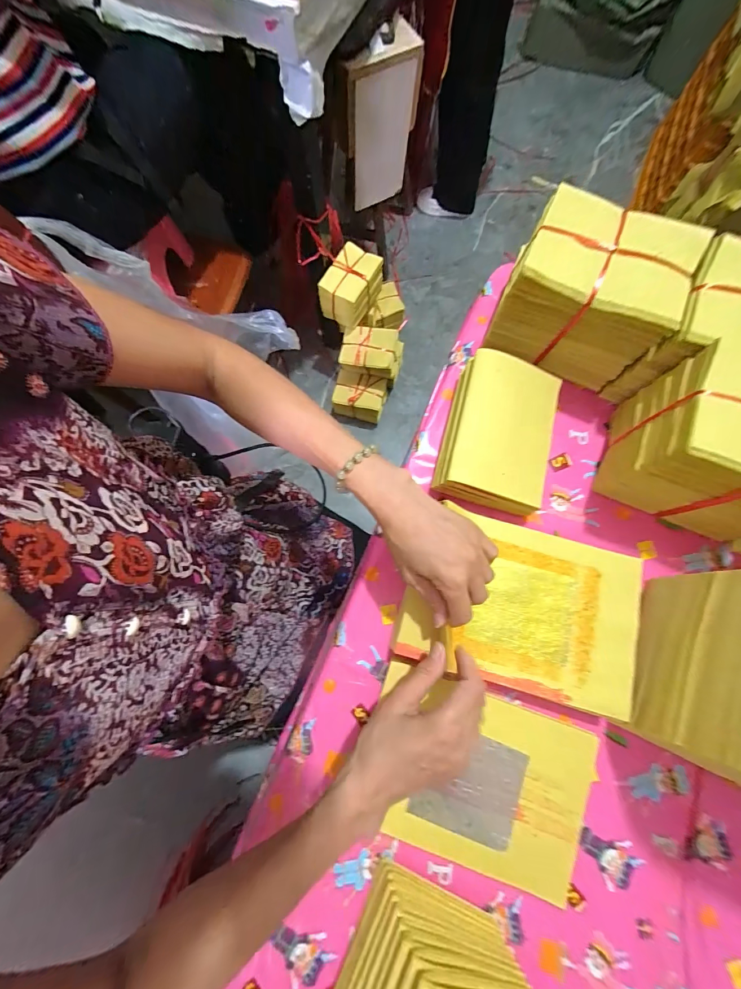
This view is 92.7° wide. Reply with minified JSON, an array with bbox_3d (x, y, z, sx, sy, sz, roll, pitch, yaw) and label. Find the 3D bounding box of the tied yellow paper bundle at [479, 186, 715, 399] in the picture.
[{"bbox_3d":[0.248,-0.223,0.406,0.172,0.123,0.116,24,78,5],"label":"tied yellow paper bundle"}]

